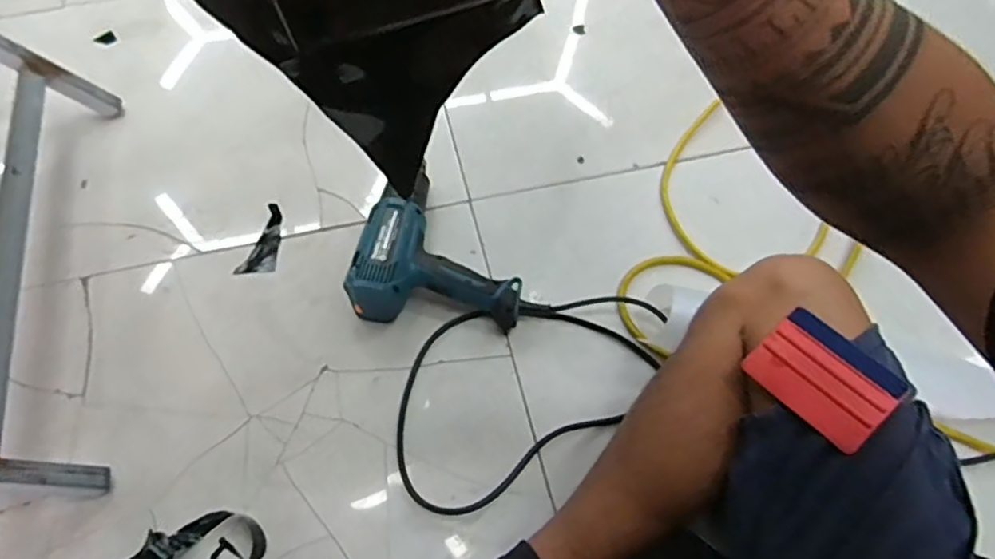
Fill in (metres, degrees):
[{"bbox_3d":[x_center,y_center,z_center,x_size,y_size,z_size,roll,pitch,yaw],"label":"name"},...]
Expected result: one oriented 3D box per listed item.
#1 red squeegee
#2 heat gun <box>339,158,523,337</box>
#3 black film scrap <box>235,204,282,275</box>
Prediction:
[{"bbox_3d":[0.255,0.076,0.500,0.071,0.005,0.099,-44,64,-2],"label":"red squeegee"},{"bbox_3d":[-0.067,-0.050,0.792,0.199,0.071,0.217,3,57,4],"label":"heat gun"},{"bbox_3d":[-0.309,-0.053,0.830,0.047,0.018,0.095,-2,57,1],"label":"black film scrap"}]

